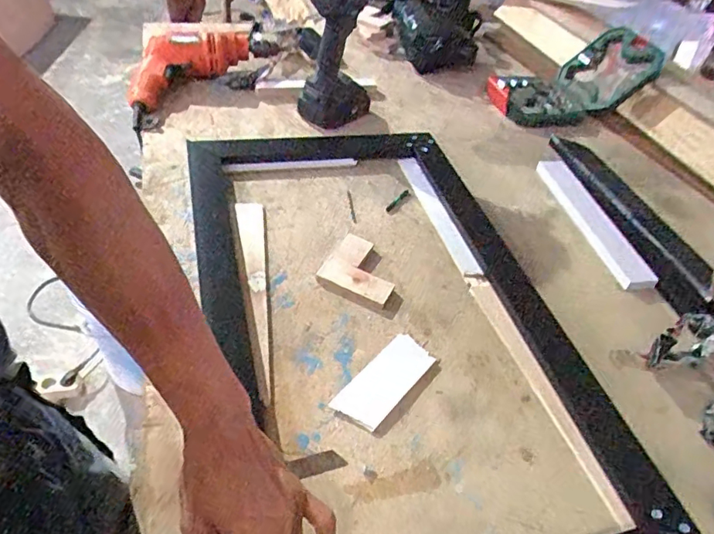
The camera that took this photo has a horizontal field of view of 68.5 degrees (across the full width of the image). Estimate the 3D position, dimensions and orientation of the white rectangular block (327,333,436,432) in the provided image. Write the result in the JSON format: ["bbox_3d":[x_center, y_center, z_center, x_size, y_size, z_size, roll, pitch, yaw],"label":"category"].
[{"bbox_3d":[0.030,0.117,0.543,0.048,0.006,0.118,34,50,24],"label":"white rectangular block"}]

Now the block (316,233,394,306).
[{"bbox_3d":[0.009,0.001,0.647,0.090,0.014,0.082,23,47,15],"label":"block"}]

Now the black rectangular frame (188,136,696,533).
[{"bbox_3d":[0.031,0.035,0.612,0.403,0.027,0.682,-7,47,-14],"label":"black rectangular frame"}]

